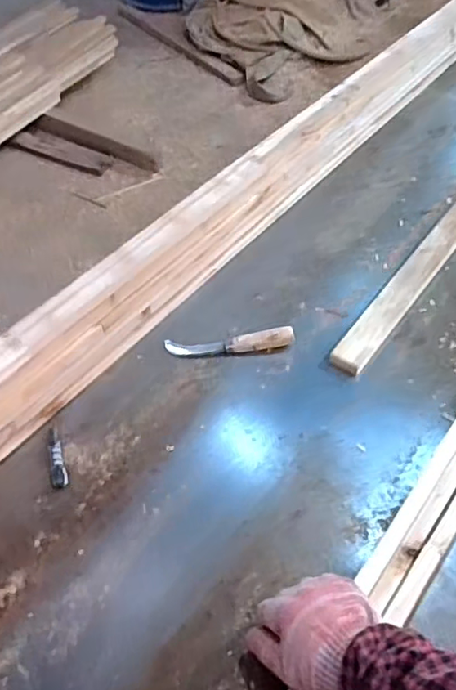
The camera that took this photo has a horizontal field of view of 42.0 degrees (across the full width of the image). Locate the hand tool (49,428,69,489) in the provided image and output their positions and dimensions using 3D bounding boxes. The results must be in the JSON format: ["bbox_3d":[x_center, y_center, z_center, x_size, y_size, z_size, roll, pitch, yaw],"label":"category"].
[{"bbox_3d":[-0.209,0.136,0.731,0.019,0.012,0.082,-13,51,-9],"label":"hand tool"}]

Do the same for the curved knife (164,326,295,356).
[{"bbox_3d":[0.003,0.001,0.829,0.178,0.031,0.027,-7,49,12],"label":"curved knife"}]

